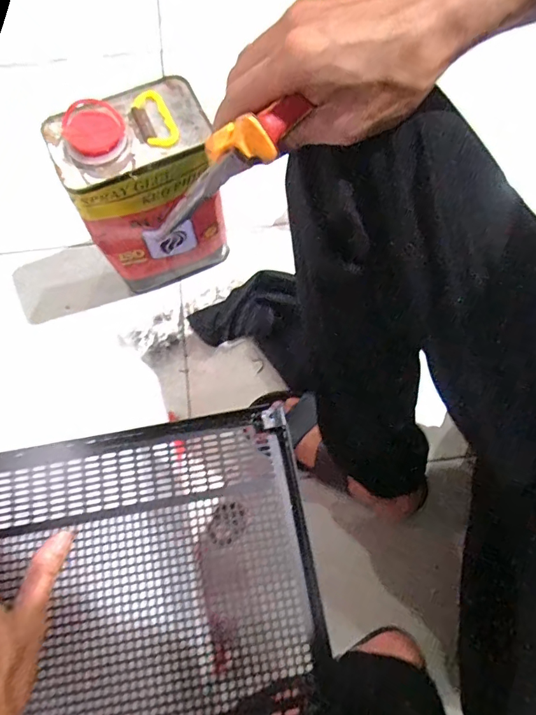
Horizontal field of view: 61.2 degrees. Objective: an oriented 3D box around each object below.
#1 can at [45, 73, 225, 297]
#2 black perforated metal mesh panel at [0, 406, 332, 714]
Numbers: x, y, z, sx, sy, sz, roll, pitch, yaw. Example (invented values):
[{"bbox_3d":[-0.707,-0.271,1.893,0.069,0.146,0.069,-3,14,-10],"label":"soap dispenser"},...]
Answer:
[{"bbox_3d":[-0.149,-0.199,0.591,0.168,0.269,0.110,-22,74,-8],"label":"can"},{"bbox_3d":[-0.228,0.190,0.291,0.523,0.016,0.231,-9,70,-4],"label":"black perforated metal mesh panel"}]

